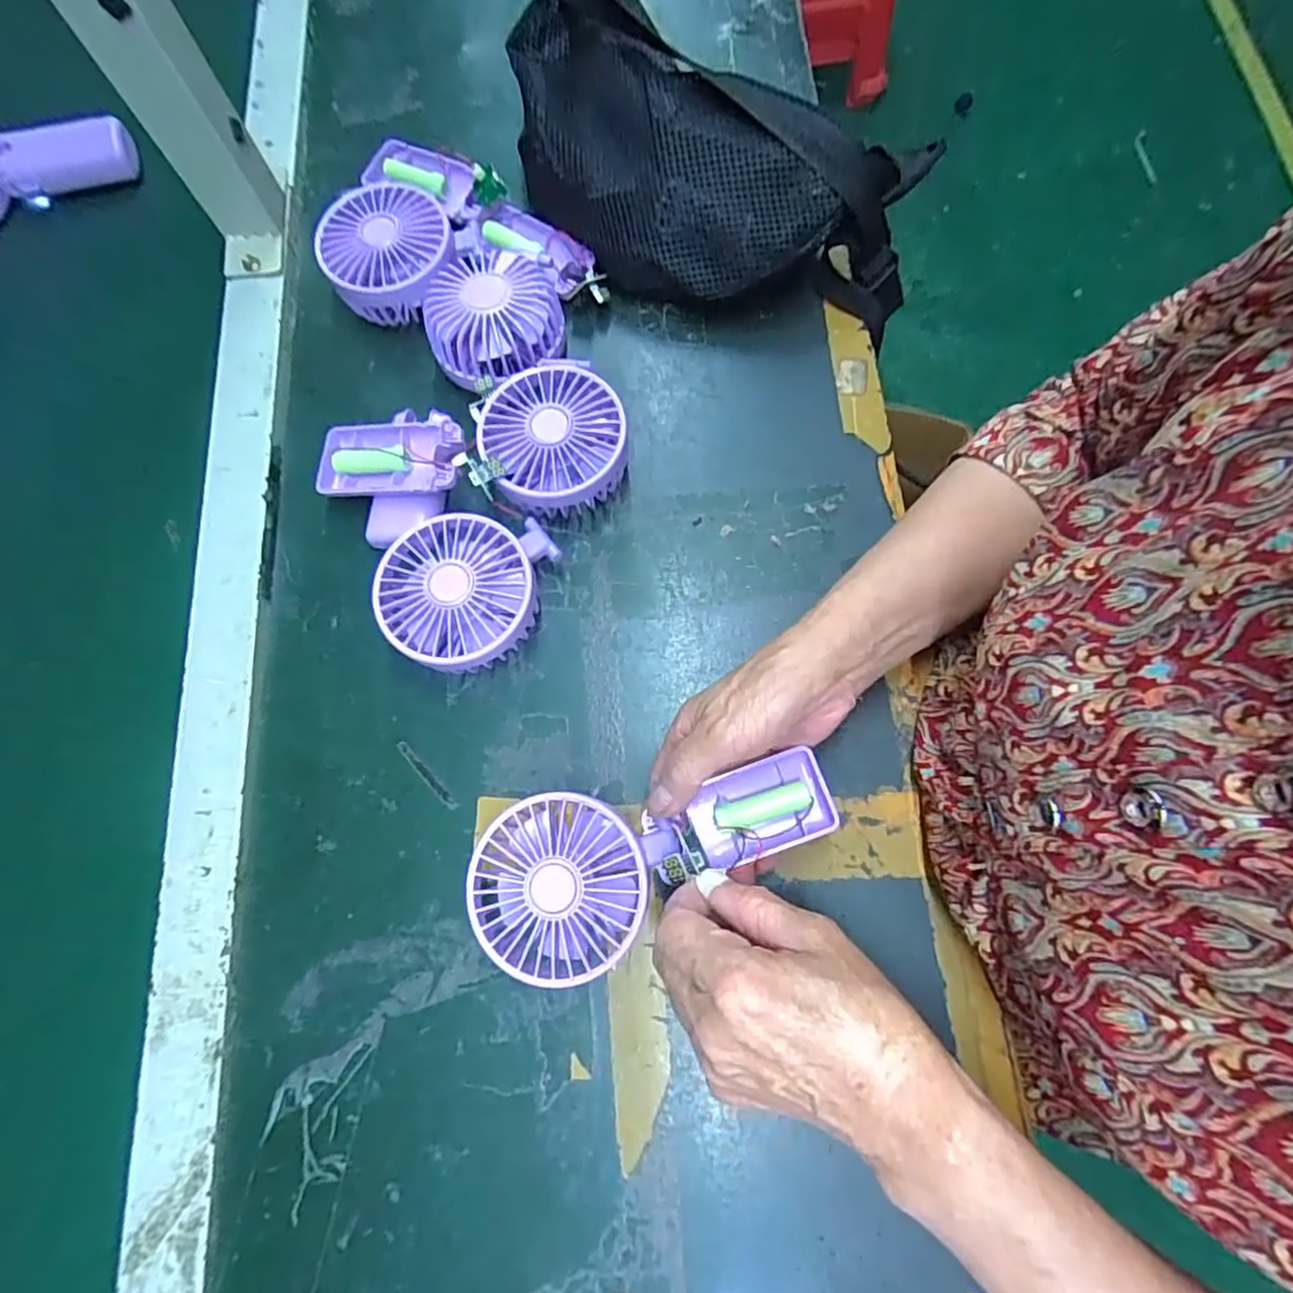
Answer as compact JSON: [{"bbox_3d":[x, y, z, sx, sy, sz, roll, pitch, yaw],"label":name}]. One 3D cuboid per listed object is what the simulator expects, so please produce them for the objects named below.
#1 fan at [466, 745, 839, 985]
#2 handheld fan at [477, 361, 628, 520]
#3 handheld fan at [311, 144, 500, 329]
[{"bbox_3d":[0.004,0.101,0.320,0.180,0.033,0.079,-17,75,-8],"label":"fan"},{"bbox_3d":[-0.055,-0.122,0.392,0.080,0.044,0.089,-29,76,-6],"label":"handheld fan"},{"bbox_3d":[-0.157,-0.292,0.440,0.104,0.039,0.153,7,75,4],"label":"handheld fan"}]

